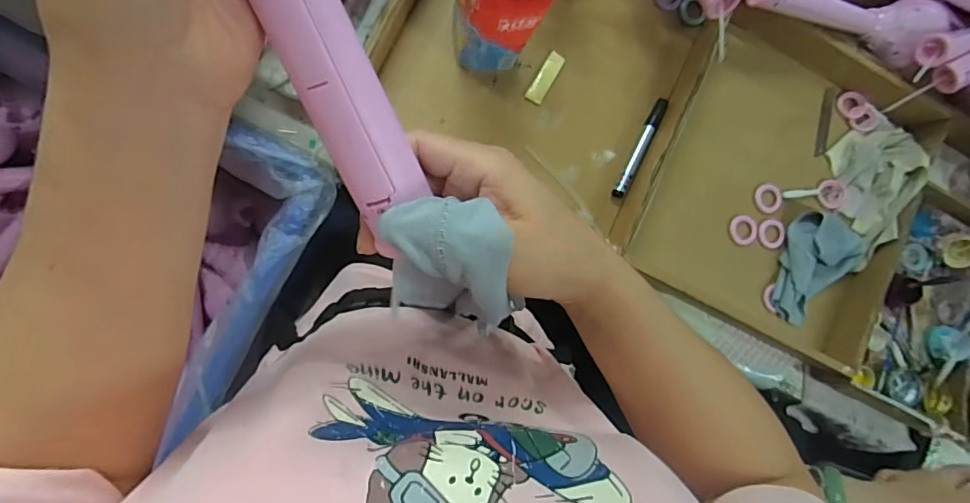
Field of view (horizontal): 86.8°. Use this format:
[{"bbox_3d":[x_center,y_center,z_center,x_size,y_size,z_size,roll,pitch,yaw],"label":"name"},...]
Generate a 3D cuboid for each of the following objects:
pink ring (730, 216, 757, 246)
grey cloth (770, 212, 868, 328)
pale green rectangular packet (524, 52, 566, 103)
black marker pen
[{"bbox_3d":[0.333,-0.027,0.659,0.035,0.005,0.037,0,89,-9],"label":"pink ring"},{"bbox_3d":[0.435,0.026,0.661,0.104,0.033,0.137,12,87,-9],"label":"grey cloth"},{"bbox_3d":[0.074,-0.210,0.621,0.022,0.004,0.067,31,85,-8],"label":"pale green rectangular packet"},{"bbox_3d":[0.194,-0.130,0.638,0.015,0.012,0.137,28,85,-8],"label":"black marker pen"}]

